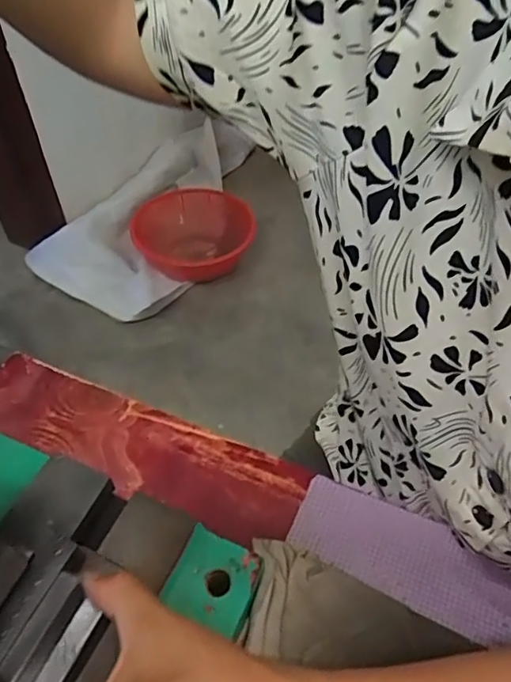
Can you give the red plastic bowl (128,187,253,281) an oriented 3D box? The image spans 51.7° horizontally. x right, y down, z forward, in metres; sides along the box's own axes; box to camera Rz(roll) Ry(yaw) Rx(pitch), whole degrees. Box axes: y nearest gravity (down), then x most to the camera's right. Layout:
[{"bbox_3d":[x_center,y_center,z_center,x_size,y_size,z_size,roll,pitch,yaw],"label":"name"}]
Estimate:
[{"bbox_3d":[-0.198,-0.349,1.681,0.343,0.117,0.343,-2,44,2],"label":"red plastic bowl"}]

